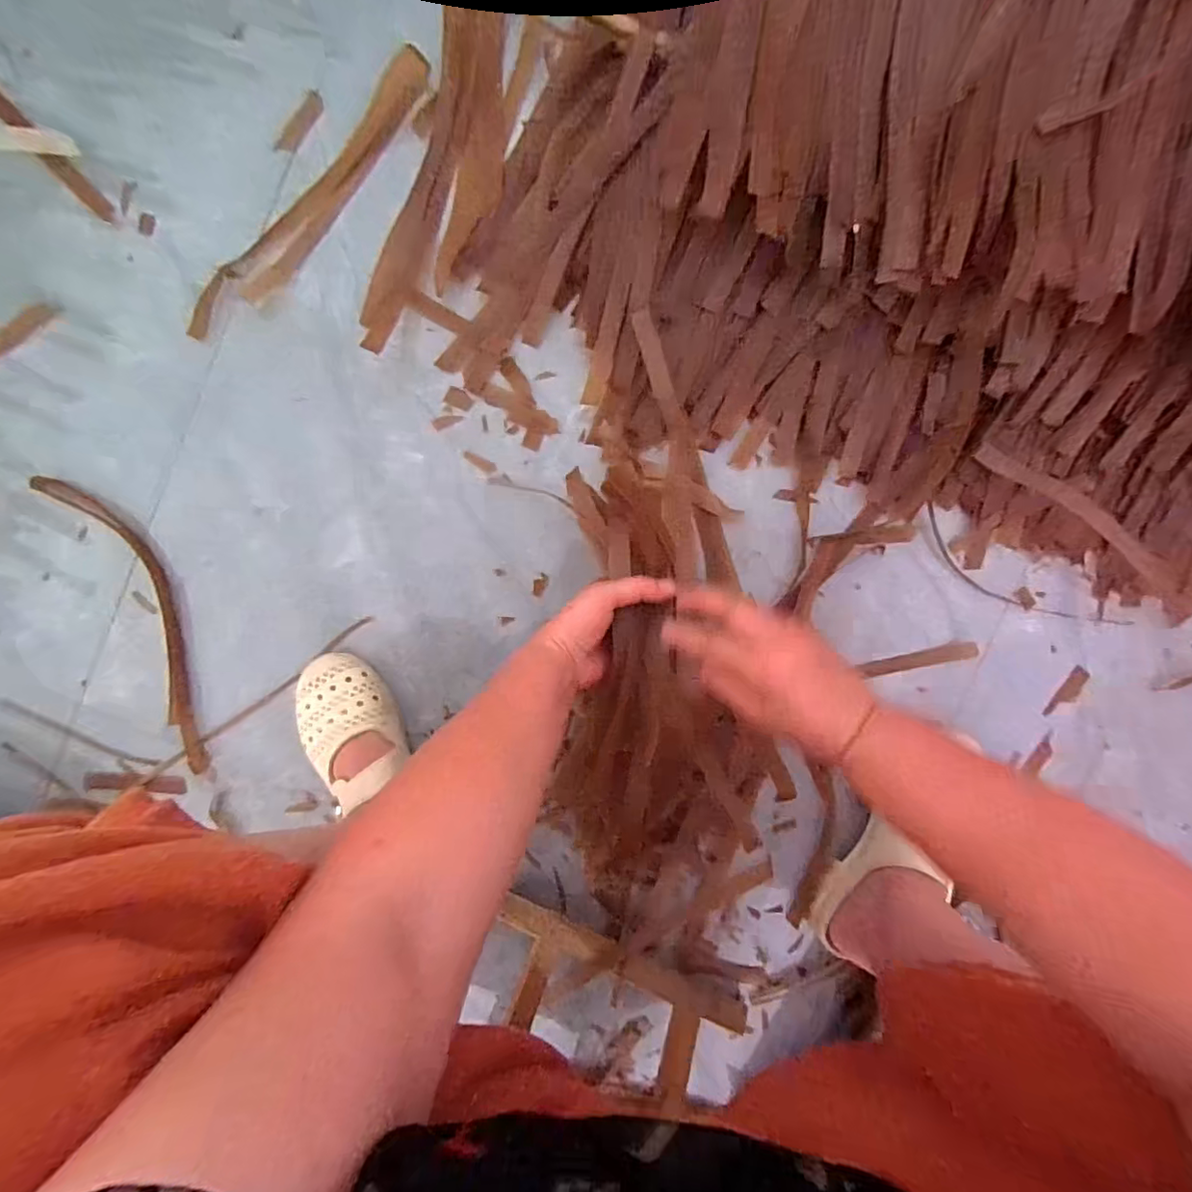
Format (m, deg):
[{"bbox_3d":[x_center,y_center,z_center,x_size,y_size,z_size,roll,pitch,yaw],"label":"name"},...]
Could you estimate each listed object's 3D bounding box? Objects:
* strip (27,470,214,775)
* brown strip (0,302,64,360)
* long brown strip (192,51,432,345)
[{"bbox_3d":[-0.423,0.022,0.533,0.059,0.019,0.299,-24,94,0],"label":"strip"},{"bbox_3d":[-0.528,-0.219,0.496,0.024,0.005,0.120,43,75,-4],"label":"brown strip"},{"bbox_3d":[-0.260,-0.359,0.515,0.045,0.020,0.314,44,92,-4],"label":"long brown strip"}]

